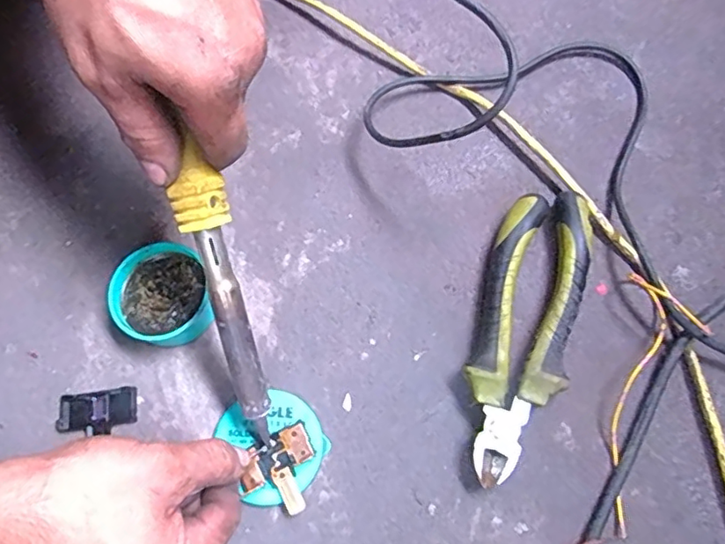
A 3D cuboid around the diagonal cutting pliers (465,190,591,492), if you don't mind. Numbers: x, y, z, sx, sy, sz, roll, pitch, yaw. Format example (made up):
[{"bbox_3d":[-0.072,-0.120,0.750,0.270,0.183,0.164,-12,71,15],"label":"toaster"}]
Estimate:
[{"bbox_3d":[0.096,0.035,0.342,0.055,0.025,0.172,16,73,7],"label":"diagonal cutting pliers"}]

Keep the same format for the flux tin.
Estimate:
[{"bbox_3d":[-0.124,0.017,0.356,0.057,0.028,0.061,-1,72,2],"label":"flux tin"}]

